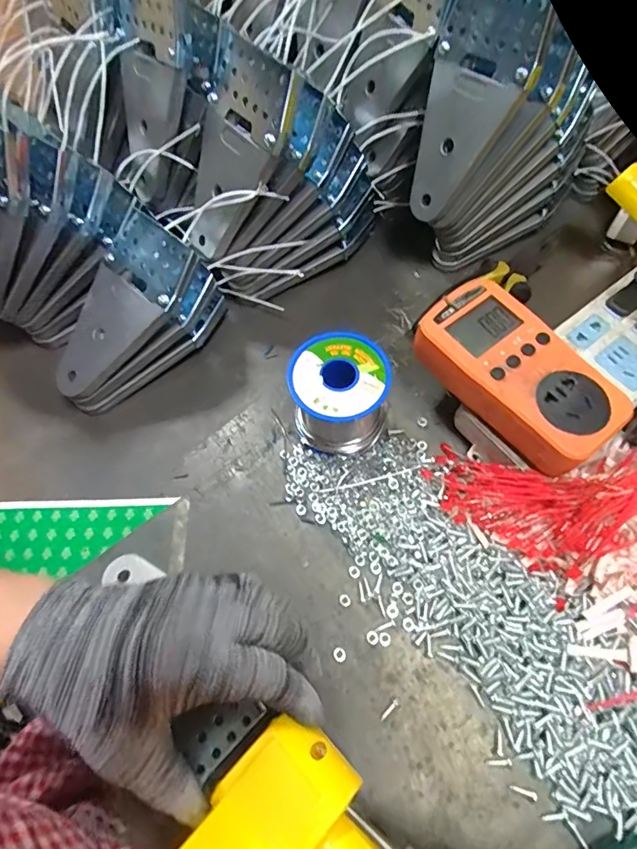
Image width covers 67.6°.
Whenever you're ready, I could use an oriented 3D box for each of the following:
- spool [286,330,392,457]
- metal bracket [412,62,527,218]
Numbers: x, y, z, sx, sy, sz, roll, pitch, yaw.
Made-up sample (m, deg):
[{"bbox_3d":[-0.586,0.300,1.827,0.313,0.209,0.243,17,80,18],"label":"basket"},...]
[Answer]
[{"bbox_3d":[0.014,-0.017,0.331,0.069,0.063,0.069,9,63,8],"label":"spool"},{"bbox_3d":[0.093,-0.190,0.334,0.008,0.091,0.061,-24,54,-39],"label":"metal bracket"}]

